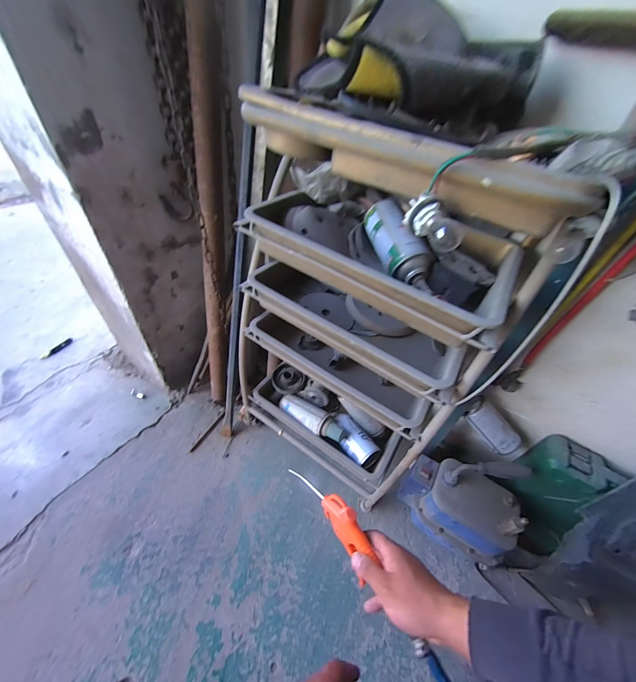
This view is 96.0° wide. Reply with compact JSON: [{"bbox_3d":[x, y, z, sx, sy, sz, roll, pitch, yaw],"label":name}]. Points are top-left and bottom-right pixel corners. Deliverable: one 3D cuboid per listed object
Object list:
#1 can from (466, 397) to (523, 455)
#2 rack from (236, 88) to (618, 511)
[{"bbox_3d":[0.392,0.192,0.642,0.131,0.051,0.054,50,51,0],"label":"can"},{"bbox_3d":[0.093,-0.004,0.568,0.401,0.700,0.290,35,51,23],"label":"rack"}]

